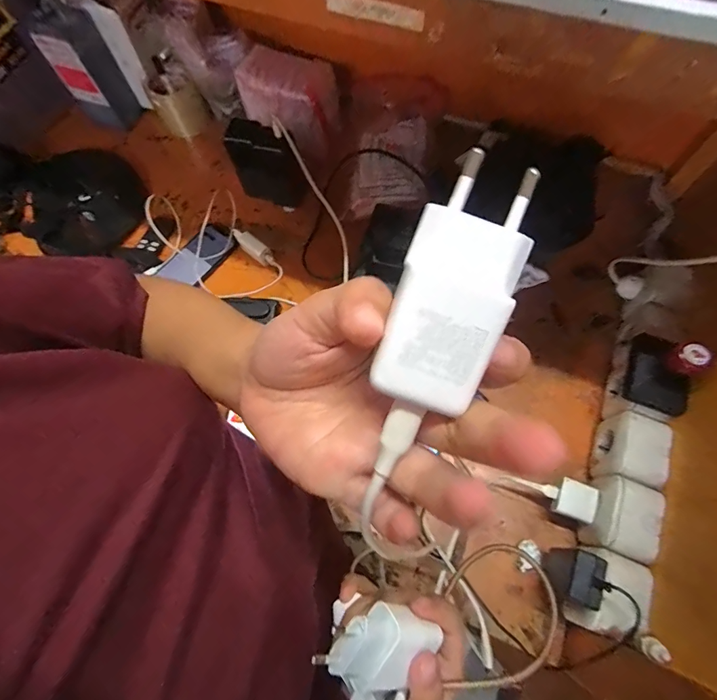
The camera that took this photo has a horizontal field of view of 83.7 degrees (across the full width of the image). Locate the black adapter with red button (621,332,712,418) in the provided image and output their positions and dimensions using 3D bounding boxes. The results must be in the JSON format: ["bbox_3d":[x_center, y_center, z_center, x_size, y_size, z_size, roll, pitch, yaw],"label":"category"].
[{"bbox_3d":[0.368,0.025,0.468,0.066,0.091,0.092,18,69,9],"label":"black adapter with red button"}]

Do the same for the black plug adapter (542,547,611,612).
[{"bbox_3d":[0.226,0.235,0.421,0.031,0.077,0.049,23,70,11],"label":"black plug adapter"}]

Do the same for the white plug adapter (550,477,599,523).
[{"bbox_3d":[0.261,0.179,0.477,0.044,0.019,0.041,17,69,9],"label":"white plug adapter"}]

